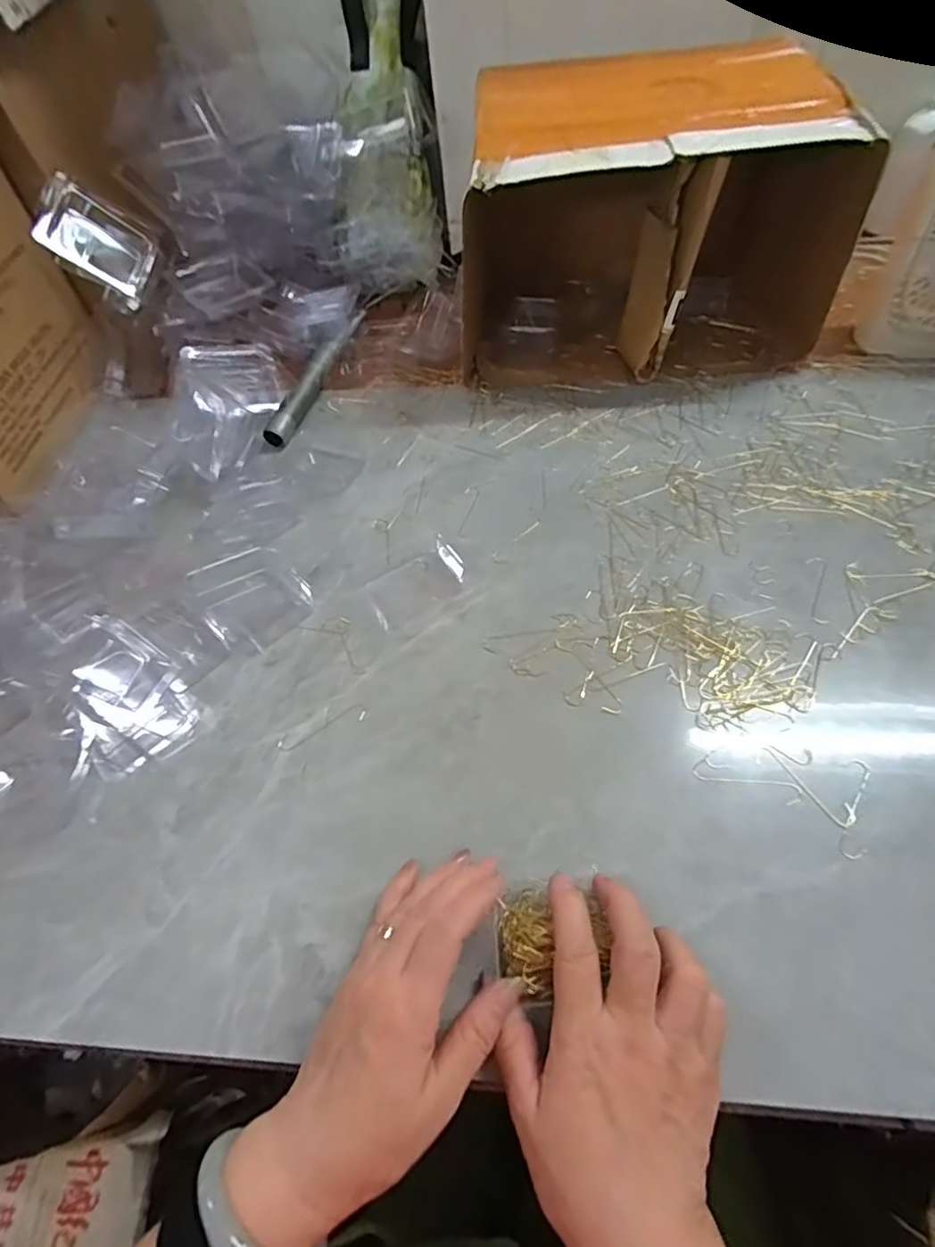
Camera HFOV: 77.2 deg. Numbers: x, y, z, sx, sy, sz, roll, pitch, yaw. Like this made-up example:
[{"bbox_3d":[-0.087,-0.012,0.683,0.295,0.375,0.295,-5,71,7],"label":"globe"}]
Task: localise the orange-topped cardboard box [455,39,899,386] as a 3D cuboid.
[{"bbox_3d":[0.172,-0.426,0.611,0.340,0.209,0.276,-2,54,4],"label":"orange-topped cardboard box"}]

